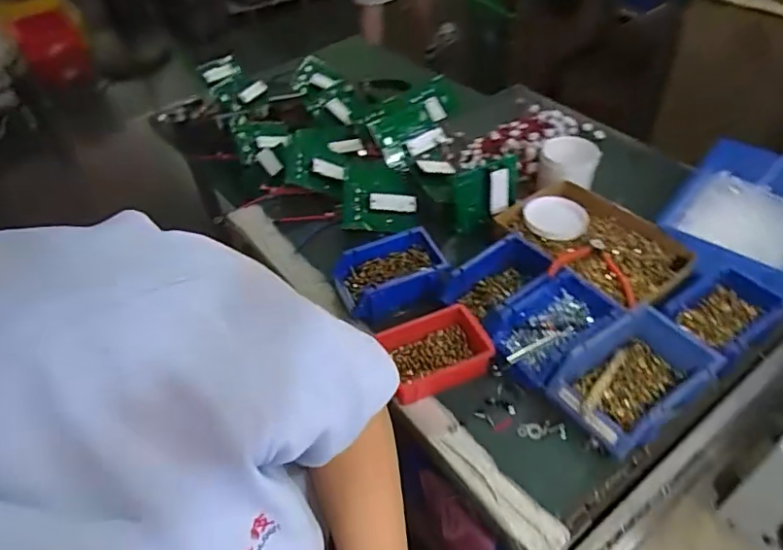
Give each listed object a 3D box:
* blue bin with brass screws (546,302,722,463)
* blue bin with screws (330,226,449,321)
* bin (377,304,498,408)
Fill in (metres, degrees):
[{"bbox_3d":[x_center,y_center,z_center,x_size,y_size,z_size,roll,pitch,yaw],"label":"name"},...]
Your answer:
[{"bbox_3d":[0.310,0.139,0.707,0.190,0.083,0.127,-29,50,-20],"label":"blue bin with brass screws"},{"bbox_3d":[0.000,0.001,0.855,0.164,0.064,0.124,-17,47,-10],"label":"blue bin with screws"},{"bbox_3d":[0.062,0.111,0.770,0.143,0.056,0.099,-18,47,-11],"label":"bin"}]

